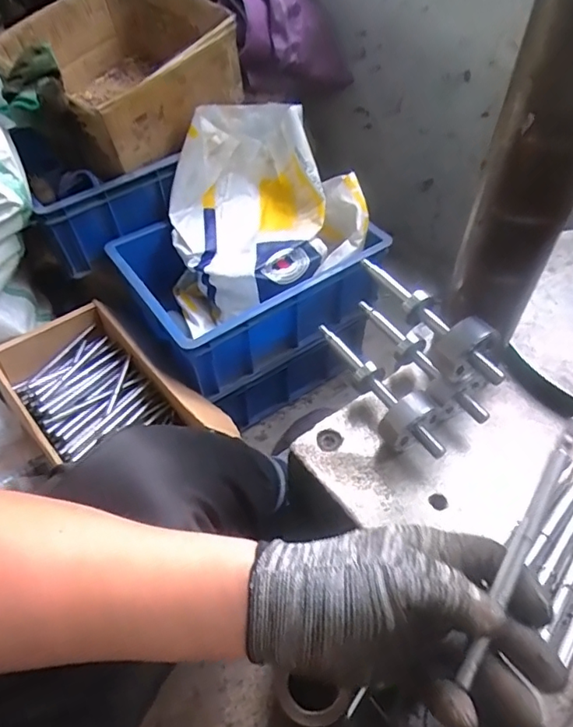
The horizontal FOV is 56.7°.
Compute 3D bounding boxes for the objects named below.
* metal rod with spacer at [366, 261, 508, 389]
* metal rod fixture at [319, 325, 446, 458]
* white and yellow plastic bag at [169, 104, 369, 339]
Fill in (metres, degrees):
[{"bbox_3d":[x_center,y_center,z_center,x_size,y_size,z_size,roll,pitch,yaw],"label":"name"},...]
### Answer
[{"bbox_3d":[0.120,-0.036,0.440,0.047,0.047,0.146,-26,55,-19],"label":"metal rod with spacer"},{"bbox_3d":[0.077,0.026,0.465,0.043,0.053,0.158,-24,54,-17],"label":"metal rod fixture"},{"bbox_3d":[-0.044,-0.250,0.907,0.323,0.245,0.273,-13,52,-10],"label":"white and yellow plastic bag"}]

